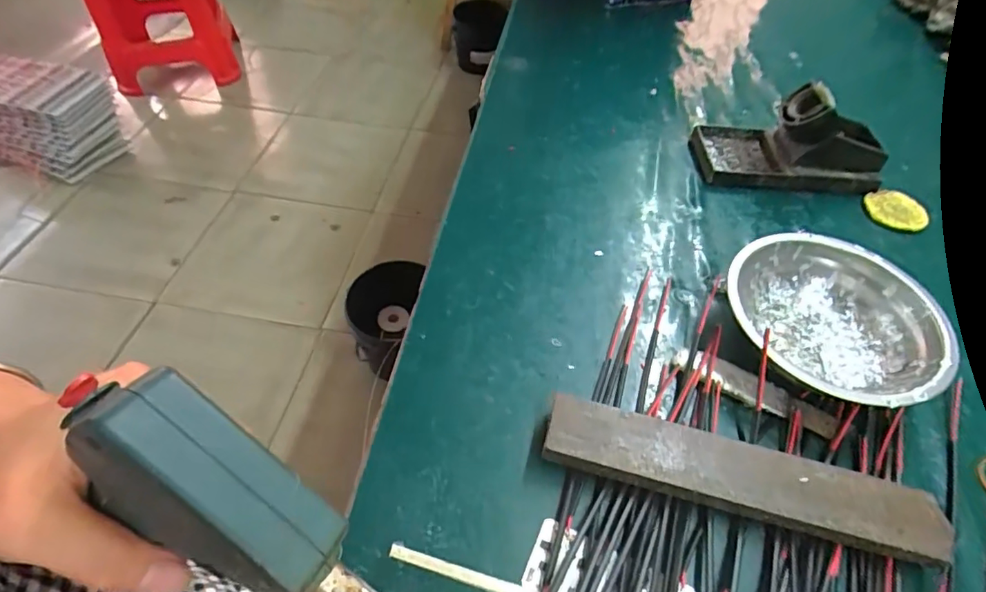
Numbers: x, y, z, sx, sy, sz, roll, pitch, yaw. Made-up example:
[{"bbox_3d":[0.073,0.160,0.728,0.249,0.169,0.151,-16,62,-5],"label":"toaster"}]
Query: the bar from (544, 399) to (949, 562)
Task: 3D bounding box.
[{"bbox_3d":[0.127,0.097,0.277,0.199,0.022,0.035,13,52,7],"label":"bar"}]

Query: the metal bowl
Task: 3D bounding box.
[{"bbox_3d":[0.210,0.018,0.333,0.122,0.039,0.122,1,51,-2],"label":"metal bowl"}]

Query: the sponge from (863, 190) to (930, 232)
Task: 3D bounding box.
[{"bbox_3d":[0.338,-0.071,0.437,0.049,0.007,0.042,7,52,2],"label":"sponge"}]

